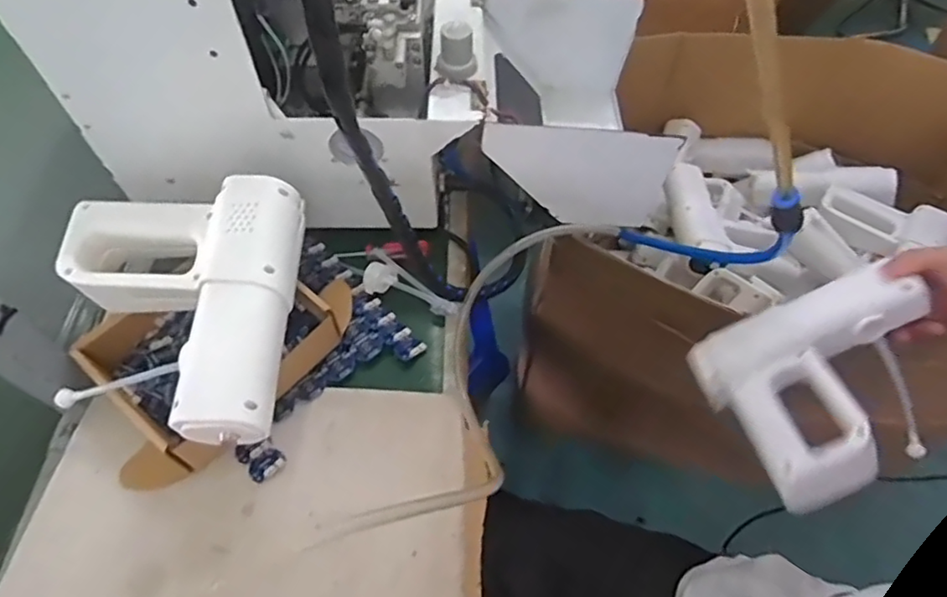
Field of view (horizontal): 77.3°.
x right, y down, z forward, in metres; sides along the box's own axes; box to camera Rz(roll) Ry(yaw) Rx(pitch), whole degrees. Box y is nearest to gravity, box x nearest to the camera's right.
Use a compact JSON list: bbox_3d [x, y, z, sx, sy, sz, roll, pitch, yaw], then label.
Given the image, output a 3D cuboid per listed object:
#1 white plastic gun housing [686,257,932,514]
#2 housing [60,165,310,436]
[{"bbox_3d":[0.321,0.072,0.528,0.197,0.049,0.187,-26,40,13],"label":"white plastic gun housing"},{"bbox_3d":[-0.230,0.007,0.452,0.186,0.057,0.207,-3,57,-2],"label":"housing"}]

